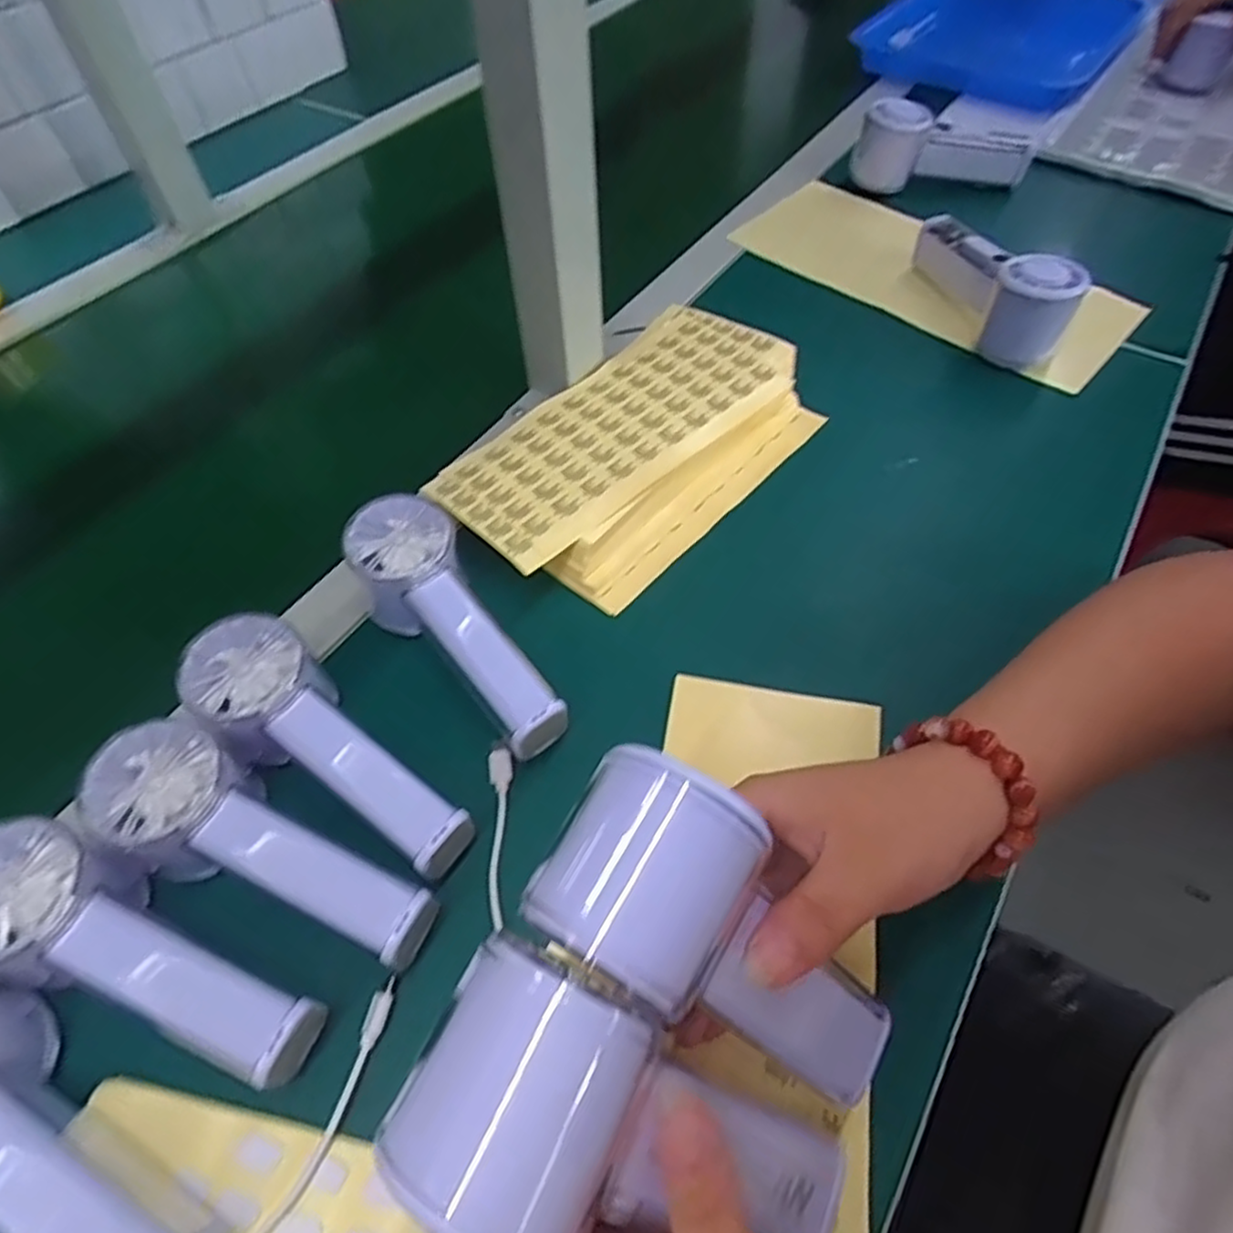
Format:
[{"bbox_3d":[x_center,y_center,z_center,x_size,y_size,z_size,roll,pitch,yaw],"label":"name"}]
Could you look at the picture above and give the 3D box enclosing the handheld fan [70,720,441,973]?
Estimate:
[{"bbox_3d":[-0.147,0.098,0.306,0.151,0.055,0.051,19,57,15],"label":"handheld fan"}]

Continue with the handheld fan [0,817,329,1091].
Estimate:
[{"bbox_3d":[-0.190,0.137,0.288,0.152,0.049,0.050,27,59,5],"label":"handheld fan"}]

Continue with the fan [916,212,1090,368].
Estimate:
[{"bbox_3d":[0.284,-0.257,0.541,0.052,0.071,0.155,-8,55,-4],"label":"fan"}]

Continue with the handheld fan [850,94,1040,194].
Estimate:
[{"bbox_3d":[0.300,-0.419,0.653,0.158,0.074,0.051,5,55,5],"label":"handheld fan"}]

